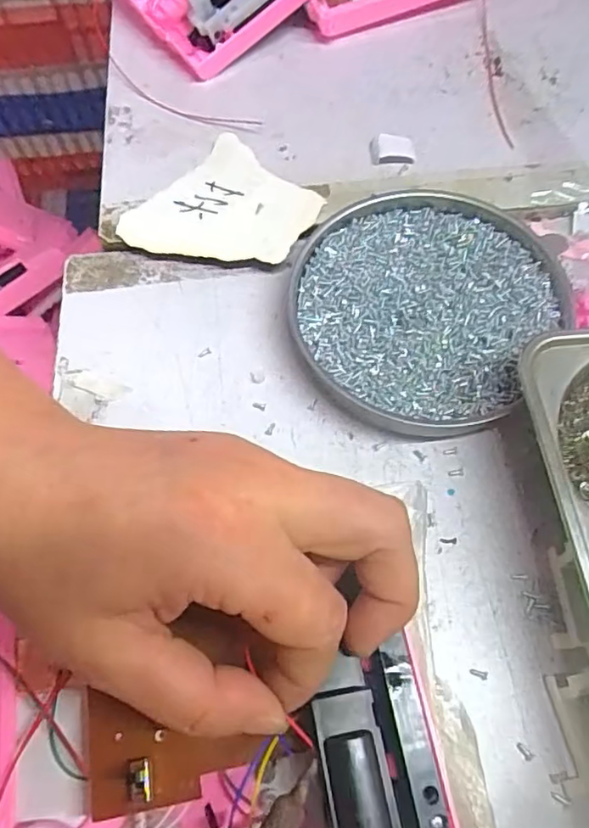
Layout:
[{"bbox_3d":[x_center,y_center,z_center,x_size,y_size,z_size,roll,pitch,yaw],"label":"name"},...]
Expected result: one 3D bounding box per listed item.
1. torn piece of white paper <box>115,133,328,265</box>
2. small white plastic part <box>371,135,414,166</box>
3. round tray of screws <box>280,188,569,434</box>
[{"bbox_3d":[-0.039,-0.114,0.336,0.085,0.004,0.093,37,71,17],"label":"torn piece of white paper"},{"bbox_3d":[0.058,-0.159,0.354,0.026,0.004,0.024,-2,65,1],"label":"small white plastic part"},{"bbox_3d":[0.066,-0.057,0.303,0.125,0.017,0.130,-1,65,1],"label":"round tray of screws"}]

